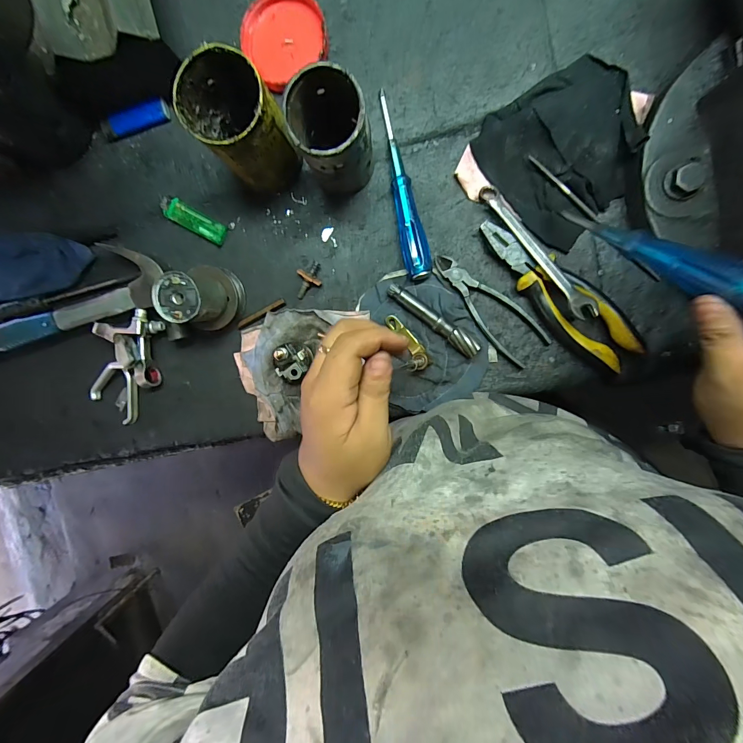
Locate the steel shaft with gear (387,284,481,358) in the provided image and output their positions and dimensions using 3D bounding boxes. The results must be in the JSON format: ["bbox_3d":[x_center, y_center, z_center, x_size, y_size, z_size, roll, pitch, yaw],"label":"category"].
[{"bbox_3d":[0.067,-0.057,0.389,0.116,0.025,0.018,39,99,-1],"label":"steel shaft with gear"}]

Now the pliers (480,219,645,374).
[{"bbox_3d":[0.190,-0.081,0.371,0.198,0.032,0.059,45,99,-2],"label":"pliers"}]

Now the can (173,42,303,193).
[{"bbox_3d":[-0.119,-0.229,0.345,0.068,0.114,0.073,1,98,5],"label":"can"}]

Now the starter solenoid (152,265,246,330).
[{"bbox_3d":[-0.186,-0.081,0.397,0.068,0.072,0.063,-29,95,8],"label":"starter solenoid"}]

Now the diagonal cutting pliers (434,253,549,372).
[{"bbox_3d":[0.124,-0.069,0.389,0.147,0.010,0.047,43,99,-2],"label":"diagonal cutting pliers"}]

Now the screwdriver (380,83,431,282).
[{"bbox_3d":[0.031,-0.192,0.380,0.027,0.029,0.189,-14,97,7],"label":"screwdriver"}]

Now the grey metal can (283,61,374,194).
[{"bbox_3d":[-0.035,-0.219,0.341,0.065,0.109,0.067,1,98,5],"label":"grey metal can"}]

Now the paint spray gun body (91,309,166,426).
[{"bbox_3d":[-0.304,-0.007,0.441,0.077,0.025,0.144,18,99,2],"label":"paint spray gun body"}]

